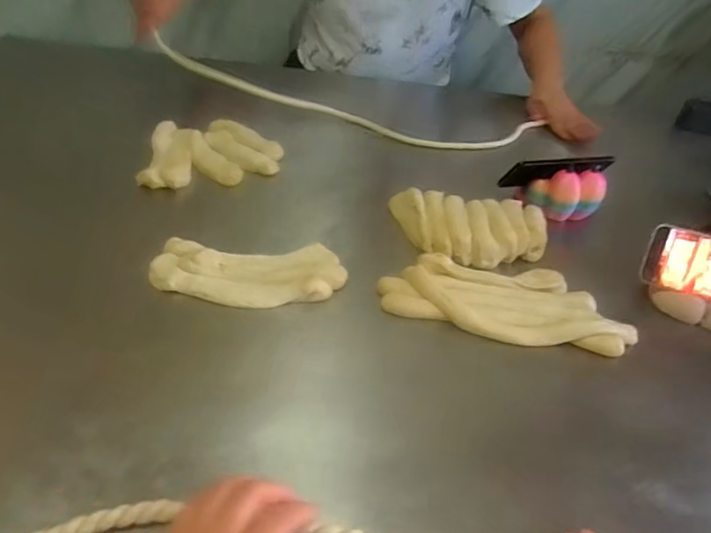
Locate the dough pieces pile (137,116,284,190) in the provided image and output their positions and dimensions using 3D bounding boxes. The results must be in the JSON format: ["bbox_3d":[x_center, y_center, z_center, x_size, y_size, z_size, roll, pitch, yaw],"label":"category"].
[{"bbox_3d":[-0.218,-0.176,0.804,0.205,0.025,0.153,-11,43,-21],"label":"dough pieces pile"}]

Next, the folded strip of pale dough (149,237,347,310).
[{"bbox_3d":[-0.115,0.005,0.589,0.202,0.022,0.090,-1,41,-11],"label":"folded strip of pale dough"}]

